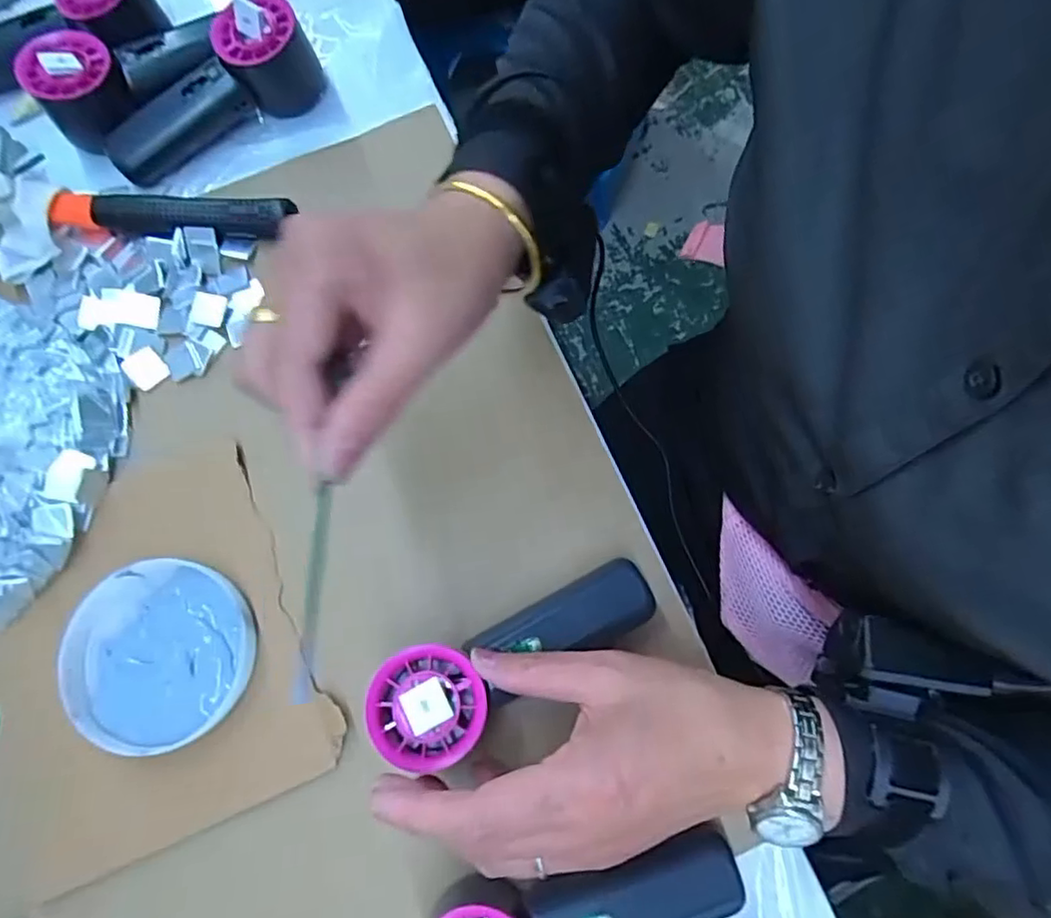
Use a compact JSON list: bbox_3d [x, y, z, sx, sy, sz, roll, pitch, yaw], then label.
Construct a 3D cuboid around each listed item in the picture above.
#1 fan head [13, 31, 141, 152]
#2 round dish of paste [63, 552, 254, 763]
[{"bbox_3d":[-0.300,-0.250,0.426,0.058,0.054,0.052,-37,78,-8],"label":"fan head"},{"bbox_3d":[-0.203,0.108,0.348,0.095,0.022,0.098,0,75,1],"label":"round dish of paste"}]

